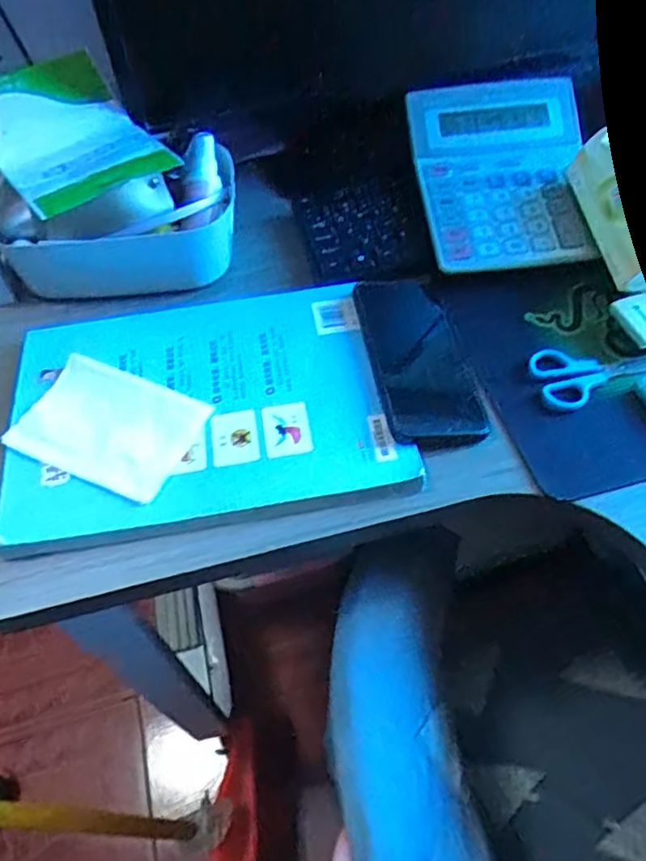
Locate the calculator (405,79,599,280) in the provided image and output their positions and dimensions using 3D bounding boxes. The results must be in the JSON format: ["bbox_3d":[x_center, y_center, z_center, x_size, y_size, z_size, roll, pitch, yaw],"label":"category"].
[{"bbox_3d":[0.173,-0.240,0.587,0.164,0.071,0.202,-6,55,-2],"label":"calculator"}]

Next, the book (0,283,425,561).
[{"bbox_3d":[-0.096,-0.022,0.490,0.287,0.013,0.211,-9,55,-4],"label":"book"}]

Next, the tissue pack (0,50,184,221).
[{"bbox_3d":[-0.210,-0.245,0.516,0.120,0.042,0.169,-33,59,-17],"label":"tissue pack"}]

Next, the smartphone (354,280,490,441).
[{"bbox_3d":[0.074,-0.063,0.507,0.072,0.004,0.167,-9,55,-4],"label":"smartphone"}]

